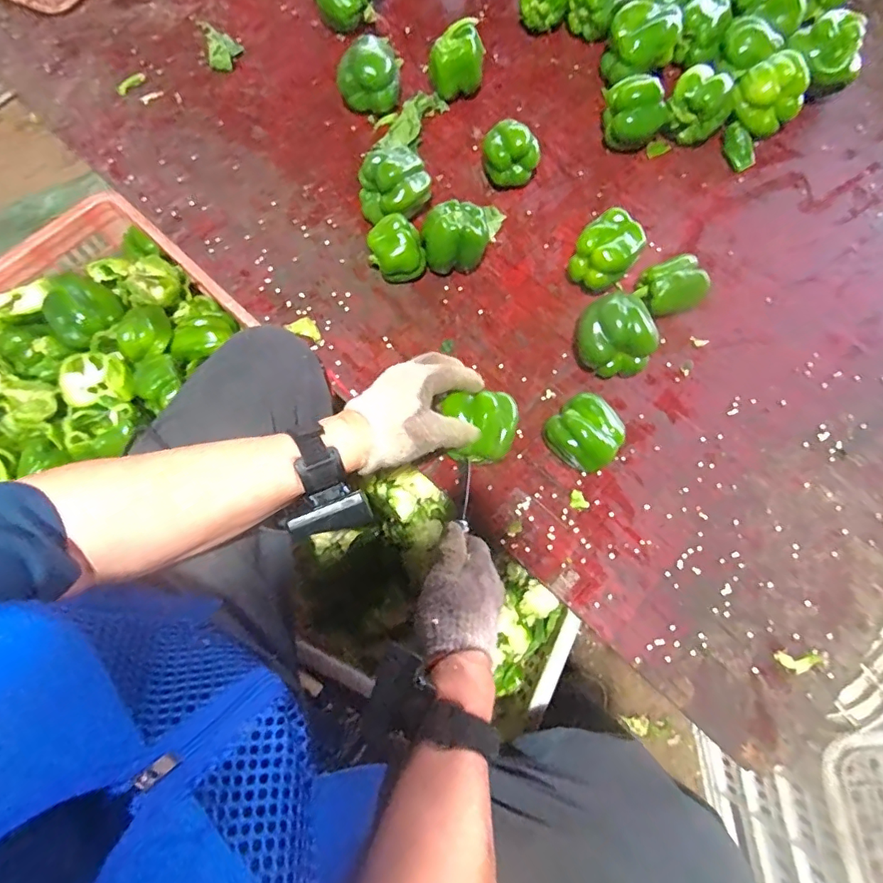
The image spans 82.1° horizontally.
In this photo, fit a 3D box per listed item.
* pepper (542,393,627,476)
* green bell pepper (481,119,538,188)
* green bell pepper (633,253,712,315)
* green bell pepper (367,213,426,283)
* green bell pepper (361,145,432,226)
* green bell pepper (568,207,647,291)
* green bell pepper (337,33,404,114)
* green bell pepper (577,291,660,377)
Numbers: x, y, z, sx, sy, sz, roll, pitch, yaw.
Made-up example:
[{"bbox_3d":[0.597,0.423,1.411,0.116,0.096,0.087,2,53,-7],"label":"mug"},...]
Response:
[{"bbox_3d":[0.143,-0.006,0.513,0.065,0.054,0.072,-39,78,-11],"label":"pepper"},{"bbox_3d":[0.080,-0.345,0.616,0.062,0.059,0.060,-16,75,-3],"label":"green bell pepper"},{"bbox_3d":[0.252,-0.169,0.562,0.071,0.050,0.054,-22,75,-6],"label":"green bell pepper"},{"bbox_3d":[-0.051,-0.216,0.580,0.060,0.058,0.058,-12,75,-1],"label":"green bell pepper"},{"bbox_3d":[-0.055,-0.295,0.597,0.077,0.073,0.069,-36,77,-8],"label":"green bell pepper"},{"bbox_3d":[0.184,-0.209,0.569,0.062,0.065,0.072,31,78,9],"label":"green bell pepper"},{"bbox_3d":[-0.092,-0.465,0.649,0.080,0.068,0.068,-9,75,-1],"label":"green bell pepper"},{"bbox_3d":[0.177,-0.105,0.531,0.063,0.070,0.085,-42,78,-11],"label":"green bell pepper"}]

